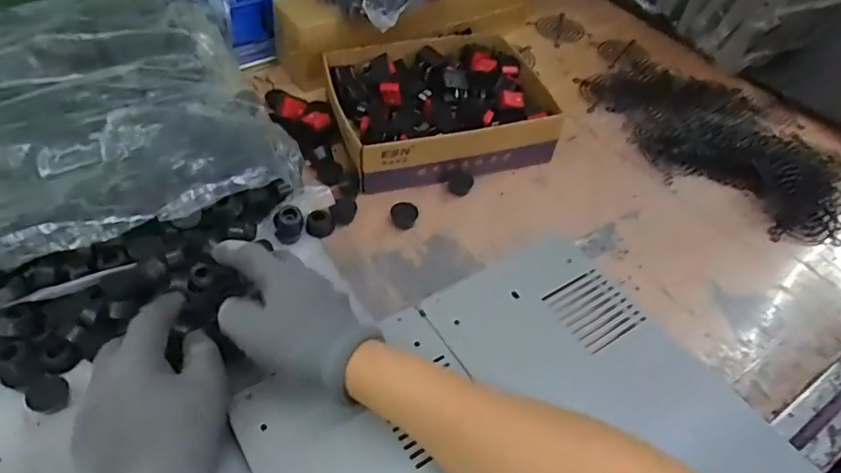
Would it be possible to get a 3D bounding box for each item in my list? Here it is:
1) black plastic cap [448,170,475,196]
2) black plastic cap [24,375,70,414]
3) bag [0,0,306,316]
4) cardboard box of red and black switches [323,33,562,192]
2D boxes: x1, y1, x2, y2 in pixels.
[{"bbox_3d":[0.038,-0.050,0.534,0.024,0.018,0.019,13,51,5],"label":"black plastic cap"},{"bbox_3d":[-0.253,0.107,0.377,0.026,0.011,0.022,-4,51,-8],"label":"black plastic cap"},{"bbox_3d":[-0.296,-0.104,0.497,0.310,0.088,0.349,-19,55,-19],"label":"bag"},{"bbox_3d":[0.018,-0.129,0.566,0.200,0.054,0.167,-14,53,-15],"label":"cardboard box of red and black switches"}]

